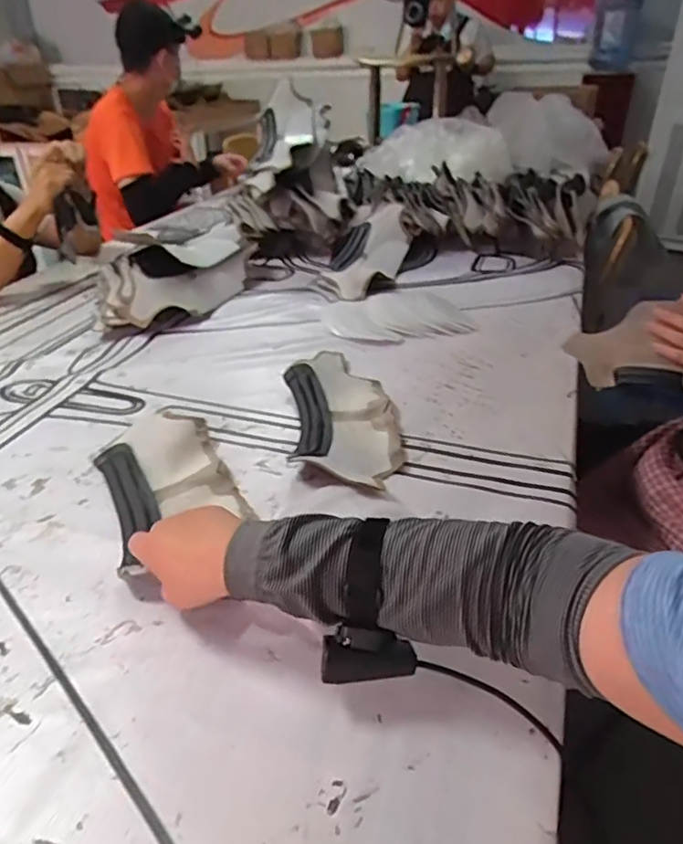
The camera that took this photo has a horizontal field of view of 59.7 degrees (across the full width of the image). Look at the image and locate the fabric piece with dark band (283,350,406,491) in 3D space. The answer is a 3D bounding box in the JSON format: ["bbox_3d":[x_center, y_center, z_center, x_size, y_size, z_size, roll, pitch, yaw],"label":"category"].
[{"bbox_3d":[0.000,-0.016,0.791,0.137,0.035,0.368,-6,33,-4],"label":"fabric piece with dark band"}]

